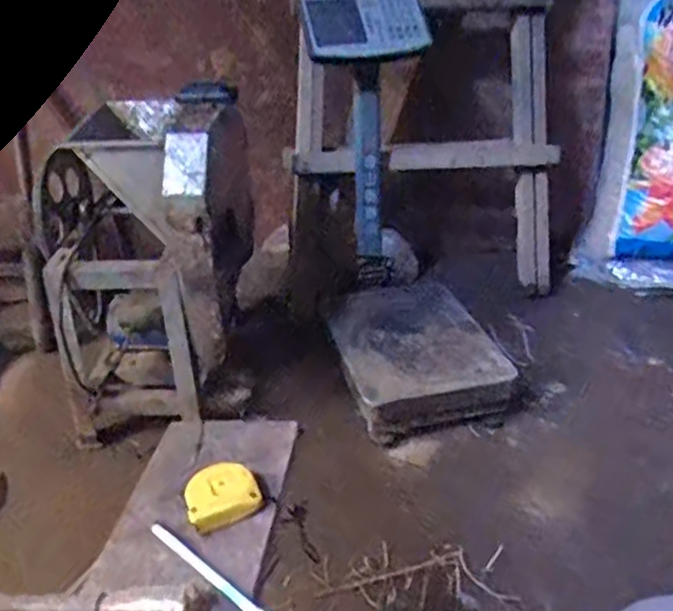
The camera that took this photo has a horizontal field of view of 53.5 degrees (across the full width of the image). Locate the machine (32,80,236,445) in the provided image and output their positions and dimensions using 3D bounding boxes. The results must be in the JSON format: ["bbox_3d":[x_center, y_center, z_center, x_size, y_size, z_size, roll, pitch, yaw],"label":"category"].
[{"bbox_3d":[-0.369,-0.078,1.279,0.345,0.532,0.304,-1,31,2],"label":"machine"}]

